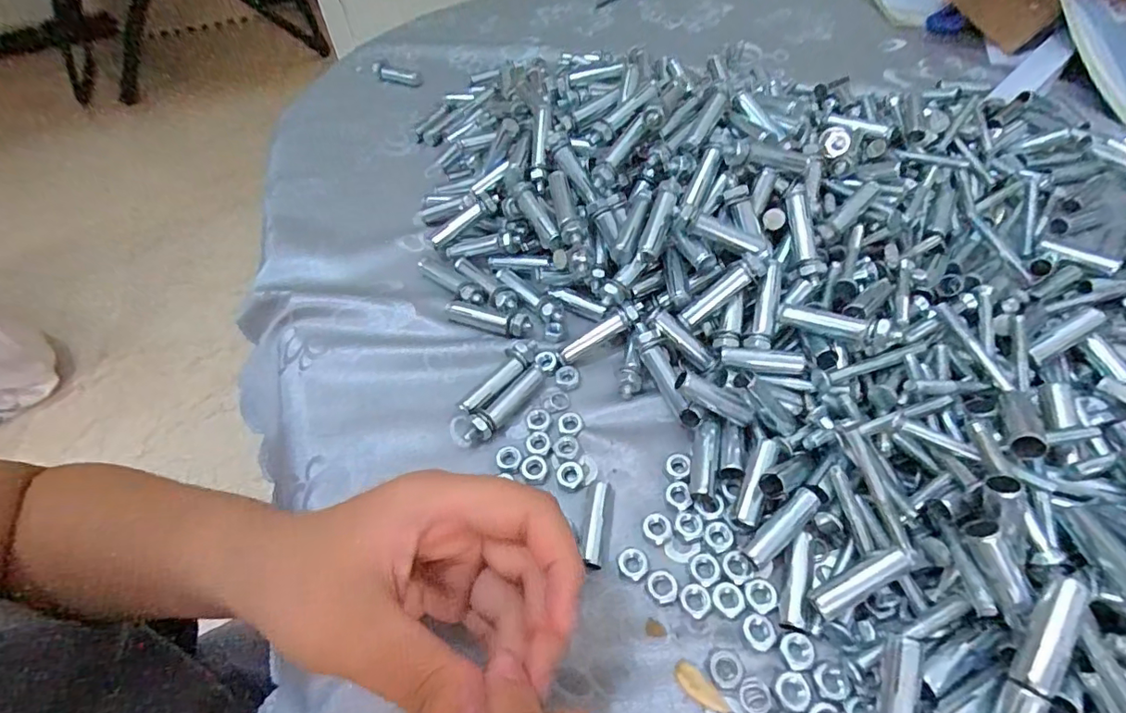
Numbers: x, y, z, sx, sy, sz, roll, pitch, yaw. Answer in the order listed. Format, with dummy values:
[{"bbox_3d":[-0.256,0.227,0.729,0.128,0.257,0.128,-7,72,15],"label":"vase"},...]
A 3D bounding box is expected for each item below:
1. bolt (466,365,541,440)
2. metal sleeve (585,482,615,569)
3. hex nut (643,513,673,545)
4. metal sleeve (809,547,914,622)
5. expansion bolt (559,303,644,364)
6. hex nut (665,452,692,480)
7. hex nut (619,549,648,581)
[{"bbox_3d":[-0.031,0.023,0.279,0.013,0.011,0.054,27,60,22],"label":"bolt"},{"bbox_3d":[0.016,0.076,0.241,0.009,0.009,0.039,7,55,10],"label":"metal sleeve"},{"bbox_3d":[0.043,0.077,0.241,0.012,0.004,0.012,-36,59,-20],"label":"hex nut"},{"bbox_3d":[0.116,0.088,0.206,0.040,0.007,0.011,-32,56,3],"label":"metal sleeve"},{"bbox_3d":[0.022,-0.013,0.296,0.053,0.011,0.007,-34,56,3],"label":"expansion bolt"},{"bbox_3d":[0.056,0.053,0.259,0.012,0.005,0.013,13,56,14],"label":"hex nut"},{"bbox_3d":[0.031,0.090,0.231,0.013,0.004,0.012,34,63,25],"label":"hex nut"}]

